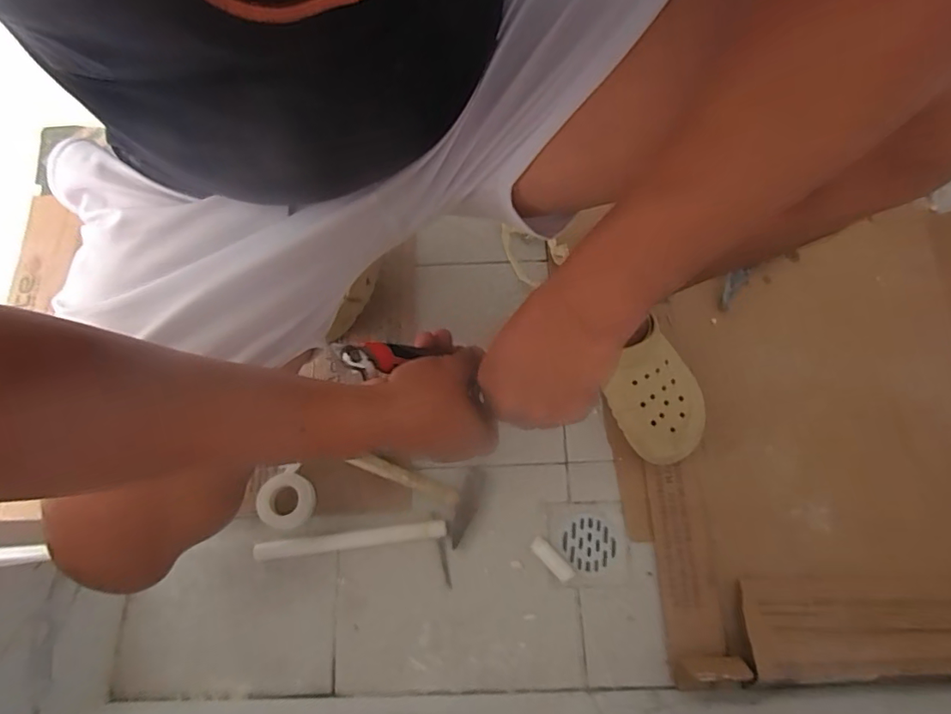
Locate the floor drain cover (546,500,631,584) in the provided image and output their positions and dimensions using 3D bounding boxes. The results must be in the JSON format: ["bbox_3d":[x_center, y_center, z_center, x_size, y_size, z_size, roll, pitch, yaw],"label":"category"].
[{"bbox_3d":[0.144,0.238,0.640,0.097,0.008,0.097,-3,71,0],"label":"floor drain cover"}]

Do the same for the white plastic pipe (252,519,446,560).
[{"bbox_3d":[-0.157,0.232,0.630,0.236,0.018,0.020,-7,71,-2],"label":"white plastic pipe"}]

